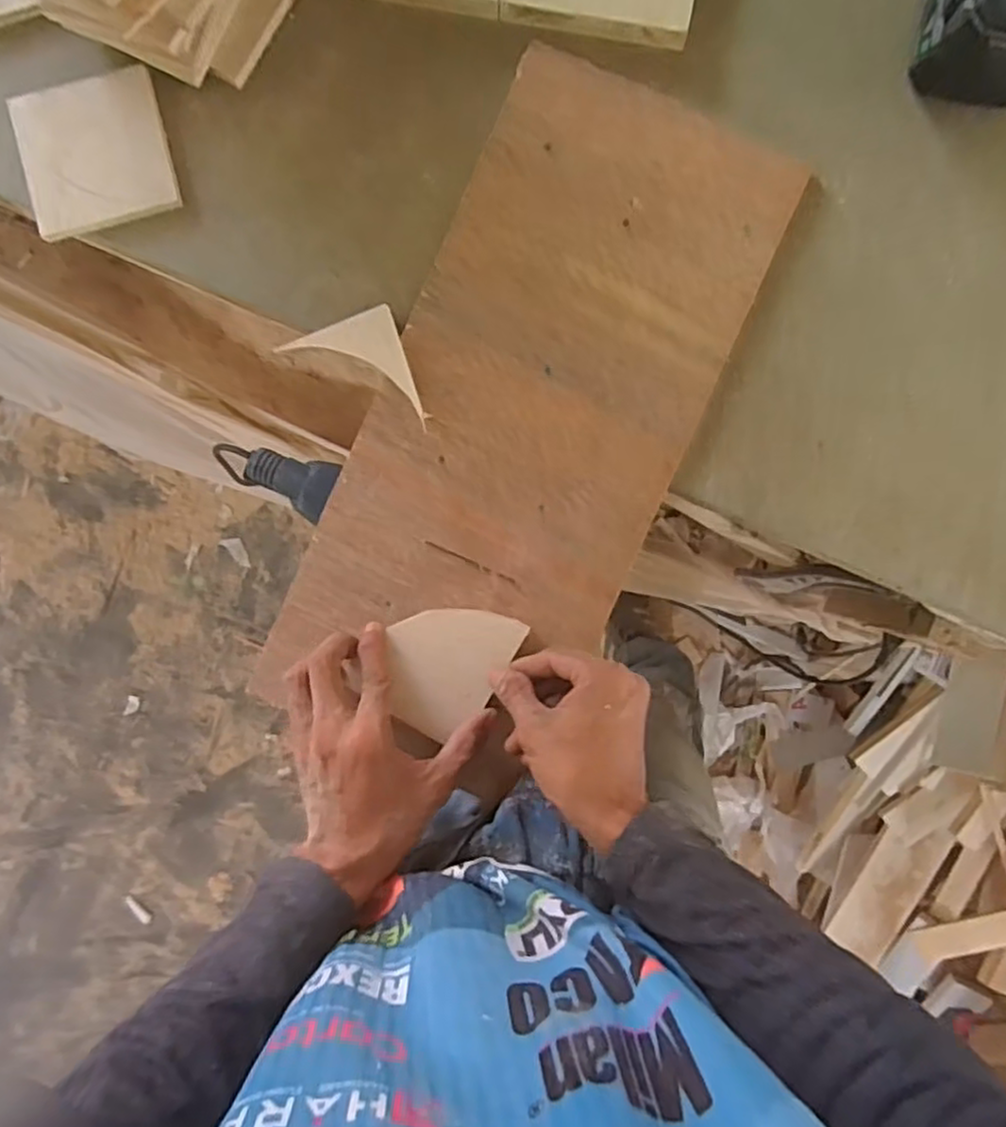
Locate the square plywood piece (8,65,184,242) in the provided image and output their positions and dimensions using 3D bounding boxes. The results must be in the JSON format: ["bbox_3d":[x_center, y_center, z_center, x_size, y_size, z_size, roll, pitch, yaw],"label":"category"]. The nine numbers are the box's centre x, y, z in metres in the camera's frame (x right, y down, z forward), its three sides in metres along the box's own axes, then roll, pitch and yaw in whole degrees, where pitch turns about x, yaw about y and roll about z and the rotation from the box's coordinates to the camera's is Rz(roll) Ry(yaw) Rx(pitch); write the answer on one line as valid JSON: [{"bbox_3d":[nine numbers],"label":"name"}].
[{"bbox_3d":[-0.286,-0.285,0.488,0.098,0.013,0.103,-14,92,1],"label":"square plywood piece"}]

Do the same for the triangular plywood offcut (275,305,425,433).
[{"bbox_3d":[-0.099,-0.128,0.490,0.075,0.008,0.089,-25,92,1],"label":"triangular plywood offcut"}]

